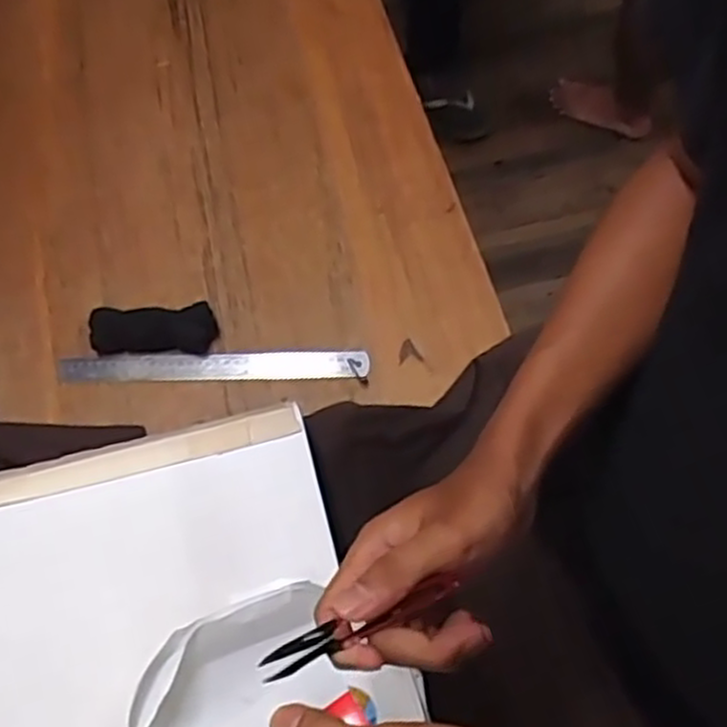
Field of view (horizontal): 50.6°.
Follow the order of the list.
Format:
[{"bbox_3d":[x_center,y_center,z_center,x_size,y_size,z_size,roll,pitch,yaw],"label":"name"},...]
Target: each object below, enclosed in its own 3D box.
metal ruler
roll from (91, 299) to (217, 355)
[{"bbox_3d":[-0.158,0.003,0.806,0.322,0.005,0.031,-1,74,2],"label":"metal ruler"},{"bbox_3d":[-0.221,-0.039,0.815,0.128,0.028,0.053,-2,66,2],"label":"roll"}]

